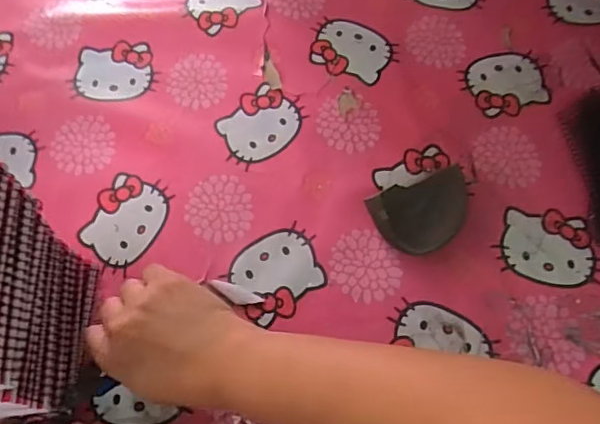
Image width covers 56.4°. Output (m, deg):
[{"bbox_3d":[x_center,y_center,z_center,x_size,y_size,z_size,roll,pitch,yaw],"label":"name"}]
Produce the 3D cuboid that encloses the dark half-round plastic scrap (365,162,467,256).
[{"bbox_3d":[0.112,0.003,0.503,0.088,0.025,0.063,-20,68,-8],"label":"dark half-round plastic scrap"}]

